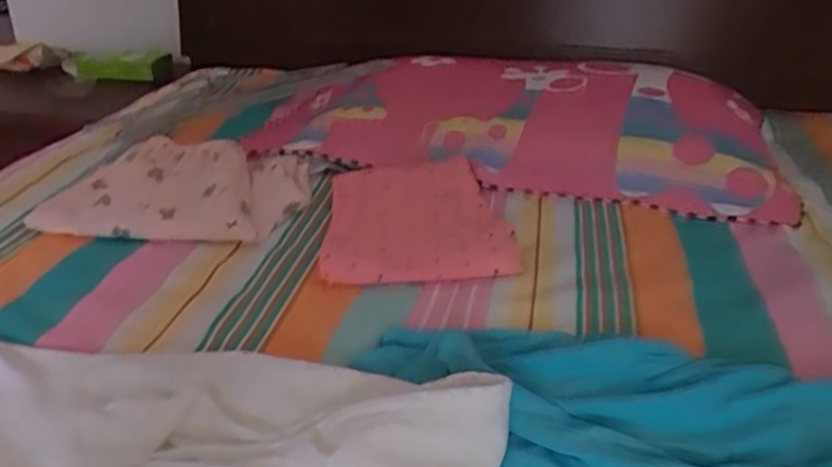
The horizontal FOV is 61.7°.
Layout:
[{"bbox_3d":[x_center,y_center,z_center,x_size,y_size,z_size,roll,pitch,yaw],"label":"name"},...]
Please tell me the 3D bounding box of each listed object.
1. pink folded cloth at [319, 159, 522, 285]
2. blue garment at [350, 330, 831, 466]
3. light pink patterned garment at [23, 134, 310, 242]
[{"bbox_3d":[0.001,-0.024,0.810,0.202,0.032,0.256,0,26,-4],"label":"pink folded cloth"},{"bbox_3d":[0.196,0.142,0.534,0.506,0.040,0.176,8,26,13],"label":"blue garment"},{"bbox_3d":[-0.287,-0.051,0.860,0.299,0.056,0.210,4,26,6],"label":"light pink patterned garment"}]

